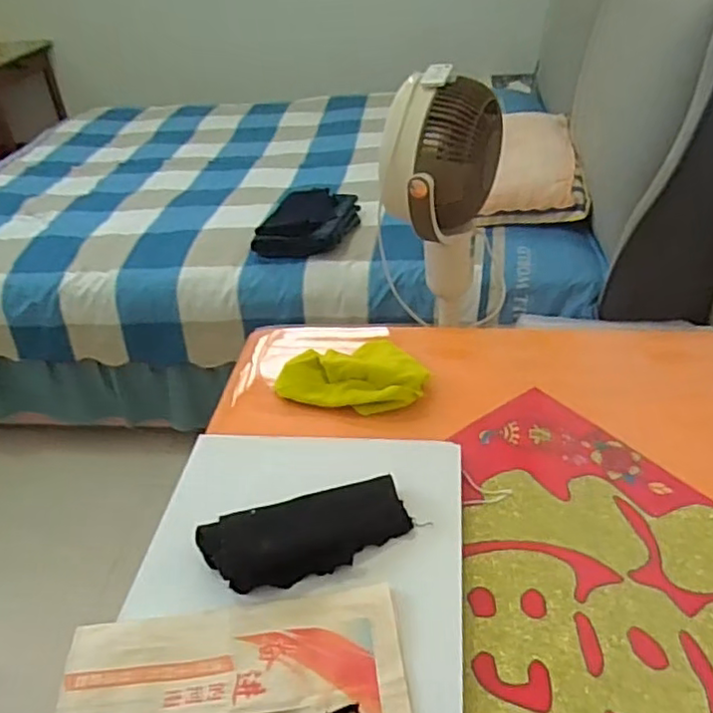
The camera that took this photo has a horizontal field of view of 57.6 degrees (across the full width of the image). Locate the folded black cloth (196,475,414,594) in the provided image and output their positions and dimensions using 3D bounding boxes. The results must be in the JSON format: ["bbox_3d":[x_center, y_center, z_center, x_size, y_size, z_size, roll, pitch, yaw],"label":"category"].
[{"bbox_3d":[-0.048,0.161,0.603,0.200,0.049,0.078,-12,37,-8],"label":"folded black cloth"}]

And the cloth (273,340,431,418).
[{"bbox_3d":[-0.008,0.017,0.817,0.192,0.044,0.105,3,38,11],"label":"cloth"}]

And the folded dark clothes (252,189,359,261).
[{"bbox_3d":[-0.121,-0.343,1.662,0.230,0.077,0.252,8,39,18],"label":"folded dark clothes"}]

